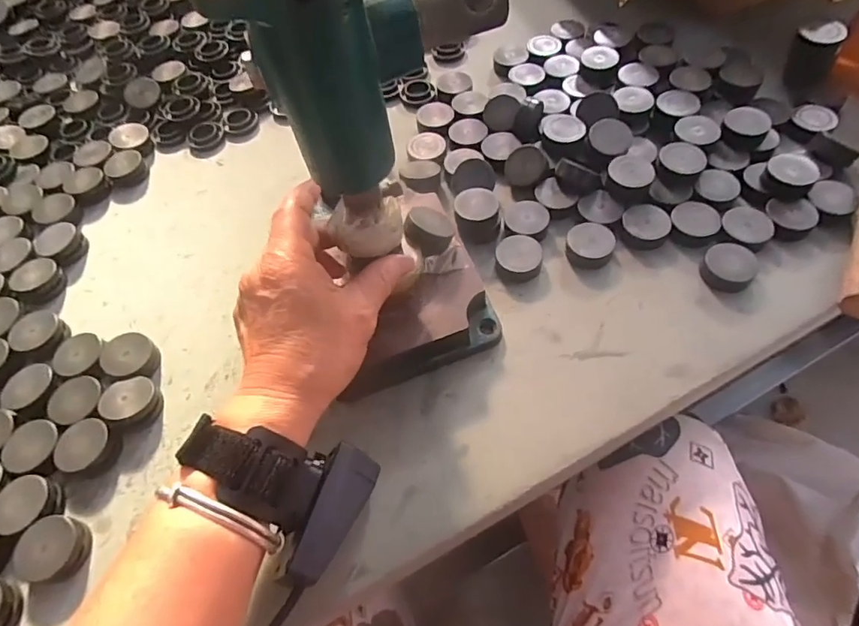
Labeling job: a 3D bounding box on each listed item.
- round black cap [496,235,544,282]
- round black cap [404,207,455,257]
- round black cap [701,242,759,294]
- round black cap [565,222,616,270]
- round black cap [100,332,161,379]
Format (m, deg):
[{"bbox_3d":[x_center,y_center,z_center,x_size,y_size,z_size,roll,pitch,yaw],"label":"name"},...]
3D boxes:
[{"bbox_3d":[0.065,-0.039,0.362,0.032,0.014,0.035,-2,59,3],"label":"round black cap"},{"bbox_3d":[0.000,-0.054,0.333,0.030,0.016,0.027,46,48,6],"label":"round black cap"},{"bbox_3d":[0.203,-0.031,0.345,0.032,0.014,0.035,-2,59,3],"label":"round black cap"},{"bbox_3d":[0.115,-0.048,0.363,0.032,0.014,0.032,-2,59,3],"label":"round black cap"},{"bbox_3d":[-0.202,0.029,0.343,0.033,0.012,0.031,-2,59,3],"label":"round black cap"}]

